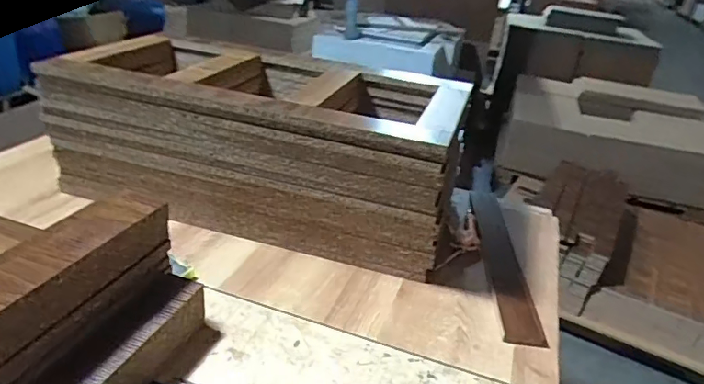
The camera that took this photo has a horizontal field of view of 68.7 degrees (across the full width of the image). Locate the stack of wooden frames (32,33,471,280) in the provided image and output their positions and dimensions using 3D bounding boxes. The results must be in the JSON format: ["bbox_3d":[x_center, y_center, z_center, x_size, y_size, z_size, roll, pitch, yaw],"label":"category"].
[{"bbox_3d":[-0.165,-0.114,1.049,0.740,0.264,0.391,13,28,12],"label":"stack of wooden frames"}]

